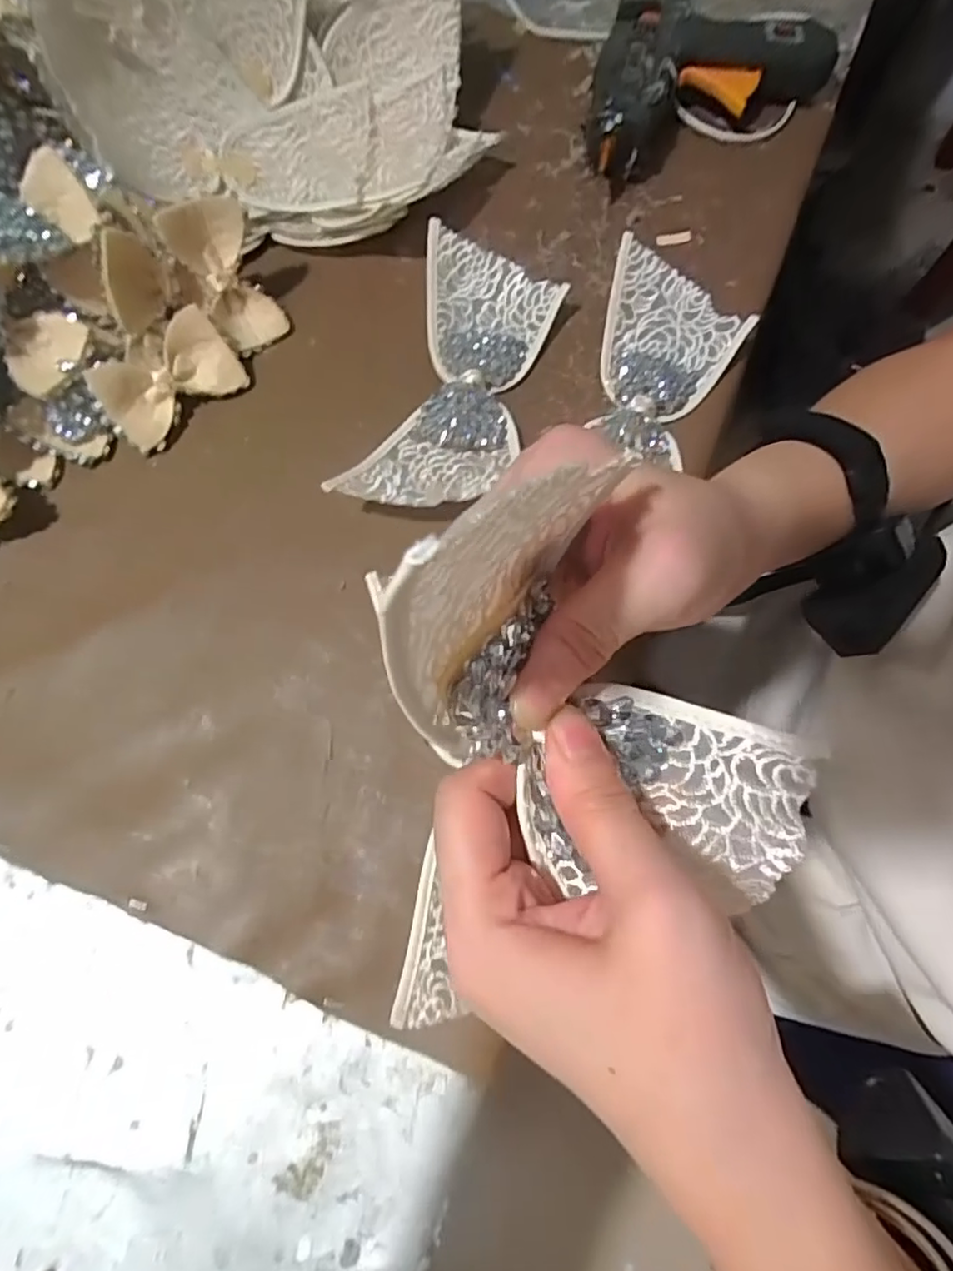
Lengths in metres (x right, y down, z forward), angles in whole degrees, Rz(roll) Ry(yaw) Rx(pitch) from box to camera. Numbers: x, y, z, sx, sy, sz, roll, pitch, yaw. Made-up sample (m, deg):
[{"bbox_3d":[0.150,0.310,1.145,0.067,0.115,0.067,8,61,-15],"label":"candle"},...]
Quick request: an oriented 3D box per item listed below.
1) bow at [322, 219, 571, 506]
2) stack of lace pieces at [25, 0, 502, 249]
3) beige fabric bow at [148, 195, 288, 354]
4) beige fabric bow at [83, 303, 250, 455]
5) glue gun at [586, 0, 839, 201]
[{"bbox_3d":[-0.012,-0.160,0.386,0.091,0.029,0.205,17,74,6],"label":"bow"},{"bbox_3d":[-0.141,-0.397,0.415,0.266,0.111,0.269,-15,73,-4],"label":"stack of lace pieces"},{"bbox_3d":[-0.155,-0.227,0.390,0.047,0.083,0.013,-35,41,-10],"label":"beige fabric bow"},{"bbox_3d":[-0.190,-0.158,0.385,0.082,0.023,0.051,-40,114,-11],"label":"beige fabric bow"},{"bbox_3d":[0.165,-0.383,0.442,0.158,0.046,0.164,16,74,5],"label":"glue gun"}]

